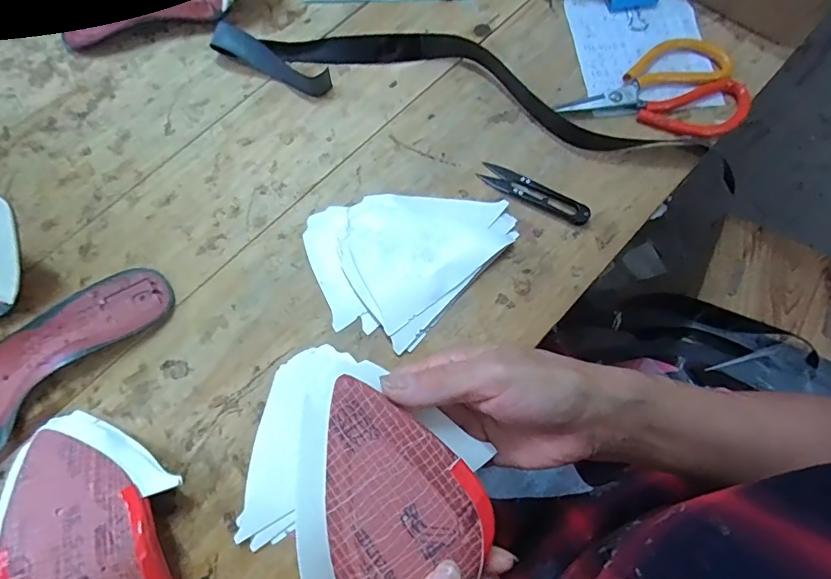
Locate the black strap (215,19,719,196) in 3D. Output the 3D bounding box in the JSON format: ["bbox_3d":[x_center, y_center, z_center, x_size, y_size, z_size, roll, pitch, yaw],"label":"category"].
[{"bbox_3d":[0.055,-0.201,0.462,0.494,0.026,0.100,14,72,6],"label":"black strap"}]

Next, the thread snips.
[{"bbox_3d":[0.106,-0.086,0.432,0.103,0.006,0.024,31,75,11],"label":"thread snips"}]

